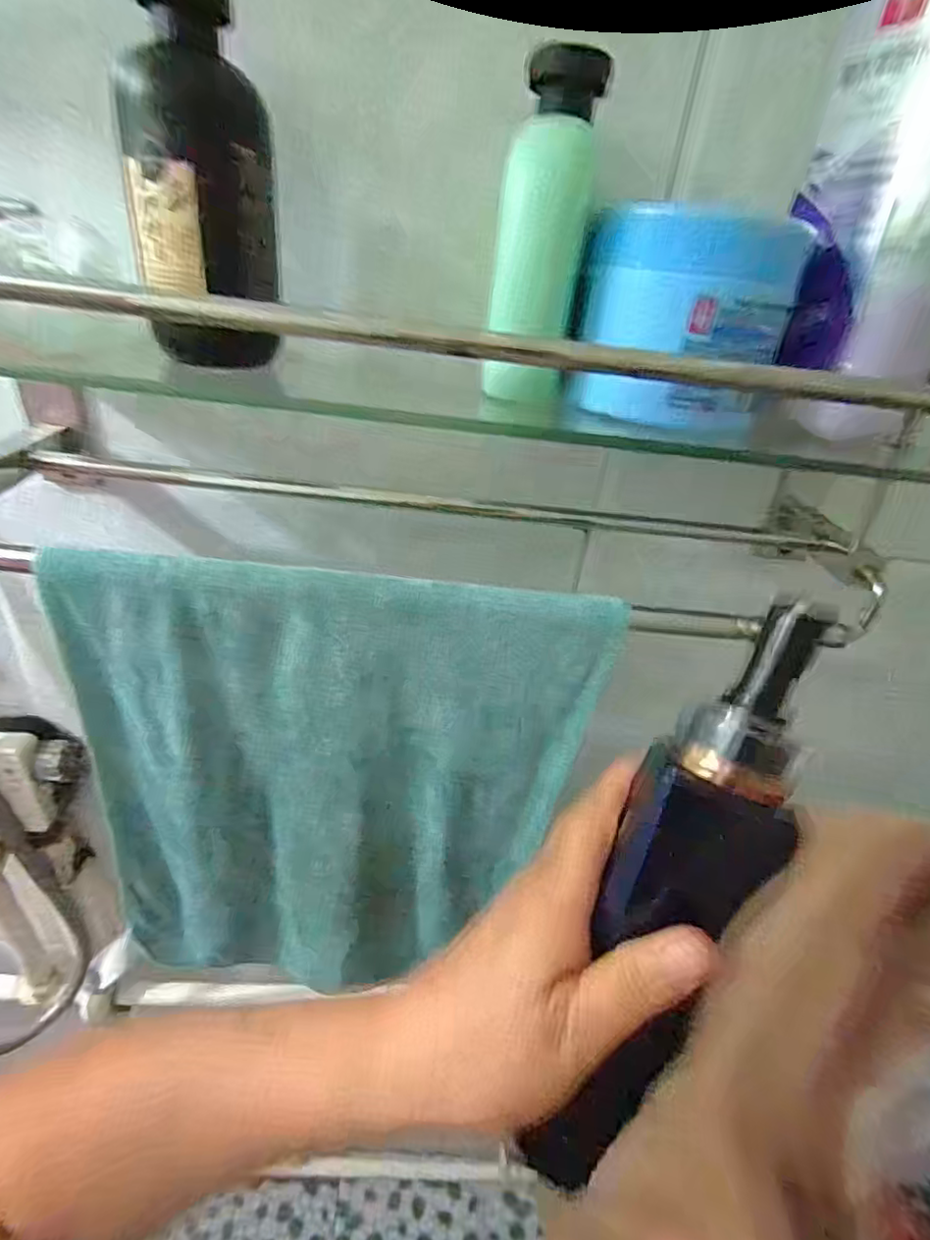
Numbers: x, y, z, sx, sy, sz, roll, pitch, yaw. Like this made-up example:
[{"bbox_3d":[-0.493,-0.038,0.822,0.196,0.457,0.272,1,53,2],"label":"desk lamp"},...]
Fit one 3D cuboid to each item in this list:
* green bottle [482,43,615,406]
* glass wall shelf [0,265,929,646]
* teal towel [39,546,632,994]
[{"bbox_3d":[0.037,-0.180,0.270,0.039,0.139,0.032,9,30,4],"label":"green bottle"},{"bbox_3d":[-0.017,-0.097,0.311,0.508,0.125,0.133,7,30,0],"label":"glass wall shelf"},{"bbox_3d":[-0.085,0.136,0.398,0.307,0.369,0.022,5,30,-3],"label":"teal towel"}]

